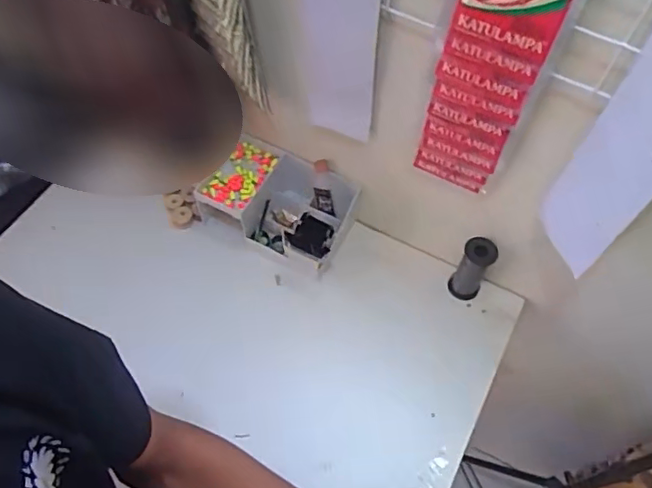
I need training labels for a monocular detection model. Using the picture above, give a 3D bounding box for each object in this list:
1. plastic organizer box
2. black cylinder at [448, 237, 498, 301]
[{"bbox_3d":[-0.076,-0.062,0.952,0.232,0.102,0.147,28,62,14],"label":"plastic organizer box"},{"bbox_3d":[0.230,0.039,0.900,0.050,0.114,0.052,30,62,15],"label":"black cylinder"}]

